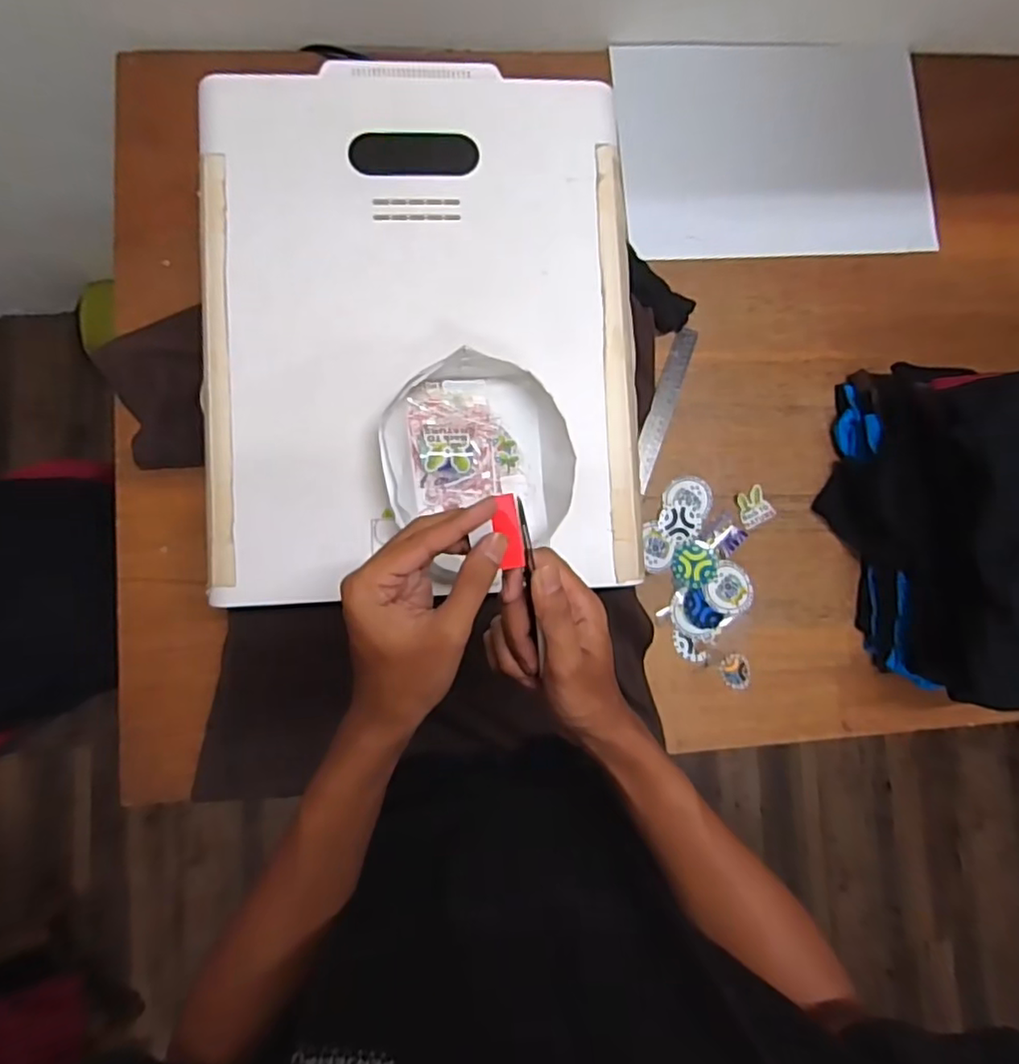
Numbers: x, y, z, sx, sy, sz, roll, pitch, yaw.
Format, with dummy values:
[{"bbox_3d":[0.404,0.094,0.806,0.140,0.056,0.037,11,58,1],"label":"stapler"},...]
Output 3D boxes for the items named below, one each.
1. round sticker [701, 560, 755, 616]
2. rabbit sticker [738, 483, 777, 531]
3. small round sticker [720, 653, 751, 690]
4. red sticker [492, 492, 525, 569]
[{"bbox_3d":[0.268,0.069,0.753,0.056,0.004,0.063,35,84,-2],"label":"round sticker"},{"bbox_3d":[0.300,-0.030,0.767,0.042,0.004,0.047,-25,78,-3],"label":"rabbit sticker"},{"bbox_3d":[0.272,0.168,0.748,0.035,0.004,0.042,-5,87,-5],"label":"small round sticker"},{"bbox_3d":[-0.001,0.000,0.373,0.015,0.004,0.045,-12,105,-6],"label":"red sticker"}]

